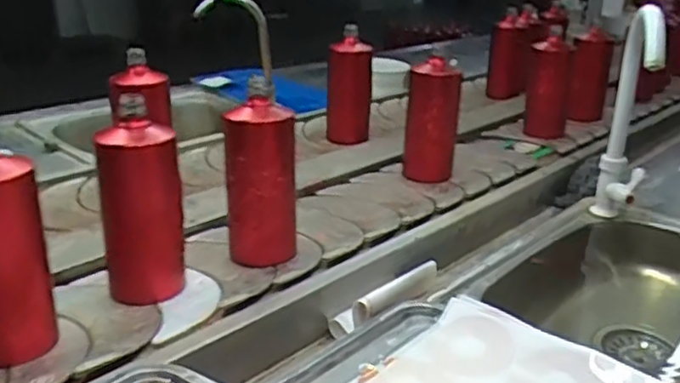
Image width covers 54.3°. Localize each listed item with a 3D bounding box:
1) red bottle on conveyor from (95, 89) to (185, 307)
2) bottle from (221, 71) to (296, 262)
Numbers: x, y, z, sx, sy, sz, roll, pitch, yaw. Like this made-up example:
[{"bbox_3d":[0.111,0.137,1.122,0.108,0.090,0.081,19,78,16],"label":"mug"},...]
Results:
[{"bbox_3d":[-0.206,0.016,0.693,0.064,0.194,0.071,15,26,33],"label":"red bottle on conveyor"},{"bbox_3d":[-0.088,-0.019,0.762,0.075,0.203,0.069,1,21,0],"label":"bottle"}]

